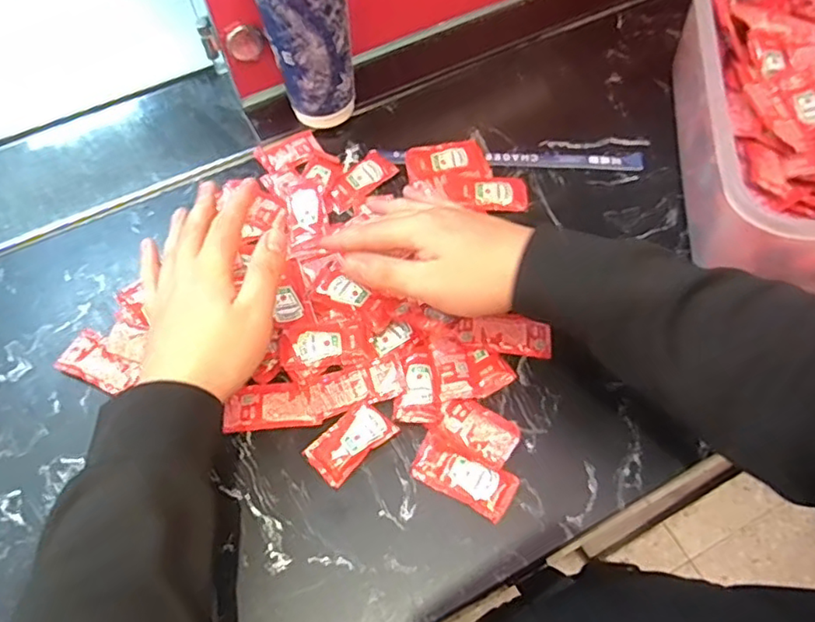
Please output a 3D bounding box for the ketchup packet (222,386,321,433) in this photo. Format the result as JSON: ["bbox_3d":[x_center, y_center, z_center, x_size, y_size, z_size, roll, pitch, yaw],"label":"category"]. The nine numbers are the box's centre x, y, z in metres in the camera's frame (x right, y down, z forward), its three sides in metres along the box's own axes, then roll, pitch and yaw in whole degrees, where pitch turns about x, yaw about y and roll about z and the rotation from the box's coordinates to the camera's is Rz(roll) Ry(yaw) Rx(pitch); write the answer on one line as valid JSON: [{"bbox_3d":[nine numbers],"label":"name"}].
[{"bbox_3d":[-0.107,0.076,0.483,0.072,0.007,0.035,-4,60,1],"label":"ketchup packet"}]

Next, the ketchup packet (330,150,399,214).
[{"bbox_3d":[-0.047,-0.126,0.592,0.035,0.004,0.077,40,69,22],"label":"ketchup packet"}]

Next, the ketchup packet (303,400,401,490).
[{"bbox_3d":[-0.043,0.098,0.463,0.064,0.012,0.038,-39,66,-18],"label":"ketchup packet"}]

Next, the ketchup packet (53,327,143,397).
[{"bbox_3d":[-0.254,0.043,0.505,0.067,0.008,0.038,25,64,16],"label":"ketchup packet"}]

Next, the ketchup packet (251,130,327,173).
[{"bbox_3d":[-0.118,-0.160,0.609,0.062,0.007,0.041,-24,62,-11],"label":"ketchup packet"}]

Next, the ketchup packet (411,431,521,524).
[{"bbox_3d":[0.041,0.121,0.447,0.074,0.009,0.035,27,65,17],"label":"ketchup packet"}]

